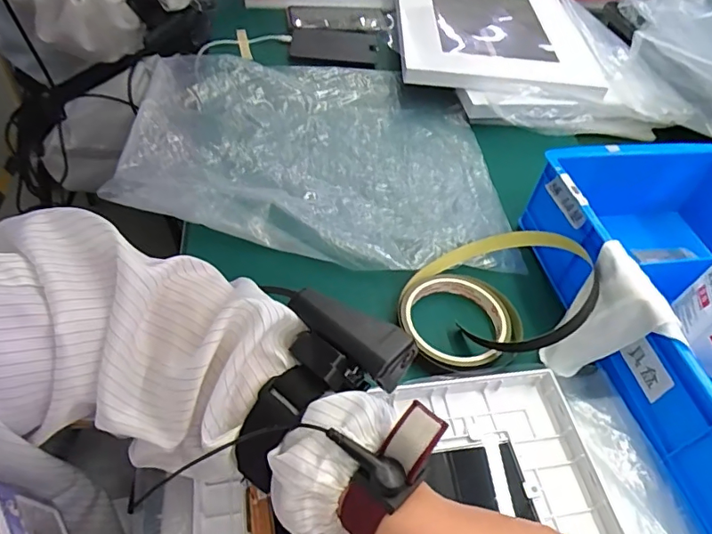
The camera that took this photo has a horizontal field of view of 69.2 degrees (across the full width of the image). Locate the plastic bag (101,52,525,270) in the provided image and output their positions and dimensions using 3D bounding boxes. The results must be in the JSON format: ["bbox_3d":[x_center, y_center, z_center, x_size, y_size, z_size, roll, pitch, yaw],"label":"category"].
[{"bbox_3d":[-0.044,-0.130,0.563,0.387,0.051,0.331,4,50,-5],"label":"plastic bag"}]

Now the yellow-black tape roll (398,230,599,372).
[{"bbox_3d":[0.113,0.018,0.420,0.153,0.058,0.120,-2,47,-11],"label":"yellow-black tape roll"}]

